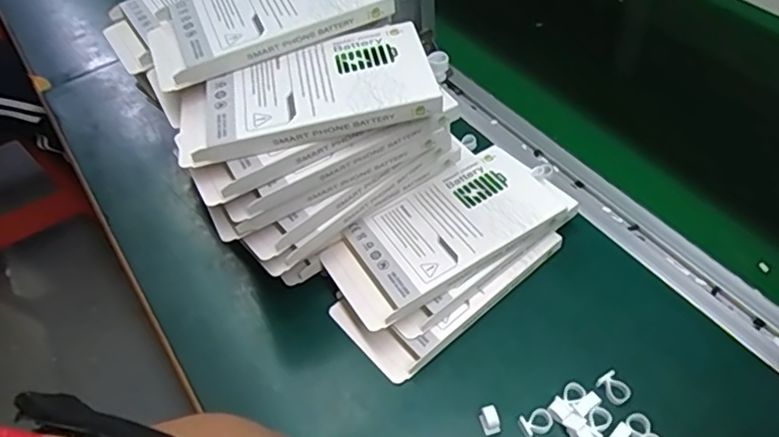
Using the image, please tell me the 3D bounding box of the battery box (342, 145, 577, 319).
[{"bbox_3d":[0.047,0.001,0.393,0.141,0.012,0.074,-28,54,-17],"label":"battery box"}]

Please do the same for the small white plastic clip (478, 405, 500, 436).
[{"bbox_3d":[0.058,0.117,0.342,0.009,0.015,0.013,-15,52,-8],"label":"small white plastic clip"}]

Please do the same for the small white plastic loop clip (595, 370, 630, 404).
[{"bbox_3d":[0.133,0.101,0.349,0.014,0.006,0.018,-30,55,-19],"label":"small white plastic loop clip"}]

